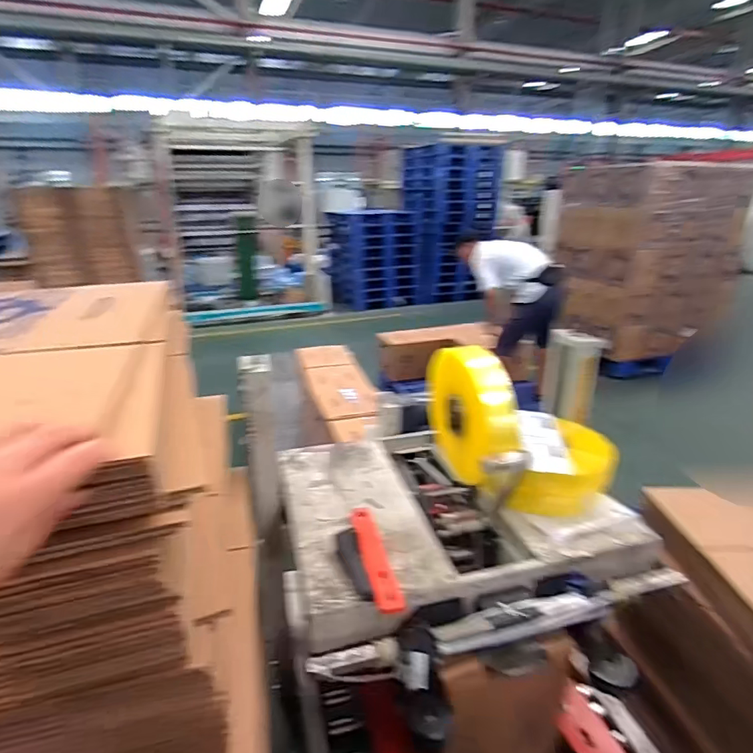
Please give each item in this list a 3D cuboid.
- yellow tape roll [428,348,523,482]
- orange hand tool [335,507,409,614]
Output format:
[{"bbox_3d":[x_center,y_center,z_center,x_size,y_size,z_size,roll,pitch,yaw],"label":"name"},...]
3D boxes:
[{"bbox_3d":[0.179,0.064,0.942,0.075,0.244,0.279,-7,21,-15],"label":"yellow tape roll"},{"bbox_3d":[-0.025,0.327,0.907,0.091,0.034,0.270,-6,21,-14],"label":"orange hand tool"}]

